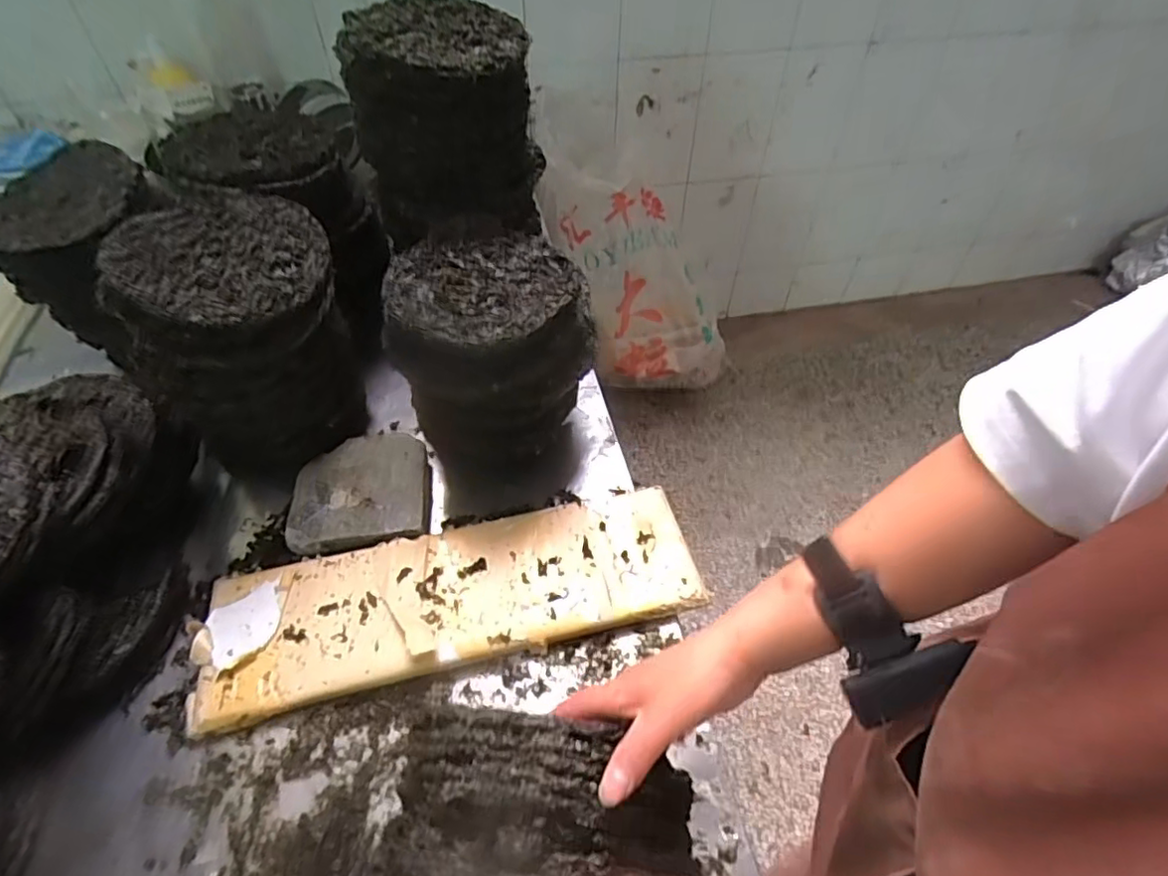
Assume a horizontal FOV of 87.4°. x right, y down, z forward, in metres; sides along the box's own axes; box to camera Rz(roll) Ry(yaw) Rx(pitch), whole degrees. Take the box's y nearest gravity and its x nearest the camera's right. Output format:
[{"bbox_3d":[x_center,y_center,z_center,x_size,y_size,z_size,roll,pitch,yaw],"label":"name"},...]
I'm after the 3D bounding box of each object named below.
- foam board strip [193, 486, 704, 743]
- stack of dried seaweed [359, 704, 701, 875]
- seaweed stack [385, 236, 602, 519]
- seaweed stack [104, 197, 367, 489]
[{"bbox_3d":[-0.138,0.169,0.653,0.503,0.048,0.161,-11,46,-11],"label":"foam board strip"},{"bbox_3d":[-0.031,0.242,0.343,0.187,0.070,0.147,5,46,5],"label":"stack of dried seaweed"},{"bbox_3d":[-0.101,-0.071,0.745,0.222,0.283,0.184,-11,51,-10],"label":"seaweed stack"},{"bbox_3d":[-0.367,-0.090,0.696,0.197,0.291,0.192,-23,54,-19],"label":"seaweed stack"}]

